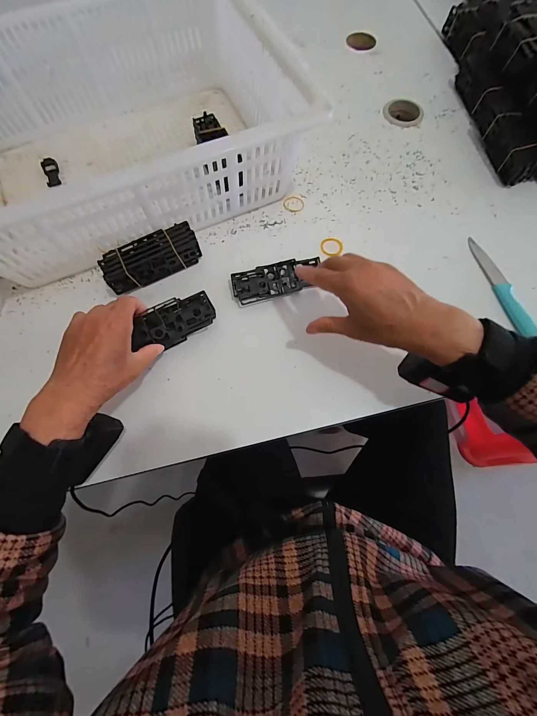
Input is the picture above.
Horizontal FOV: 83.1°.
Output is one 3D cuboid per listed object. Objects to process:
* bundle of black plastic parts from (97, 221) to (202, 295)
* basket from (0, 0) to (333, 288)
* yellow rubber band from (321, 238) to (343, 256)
[{"bbox_3d":[-0.159,-0.136,0.418,0.131,0.044,0.046,-28,73,-9],"label":"bundle of black plastic parts"},{"bbox_3d":[-0.219,-0.325,0.430,0.482,0.122,0.362,-23,72,-7],"label":"basket"},{"bbox_3d":[0.094,-0.163,0.446,0.032,0.005,0.032,-5,71,-1],"label":"yellow rubber band"}]

